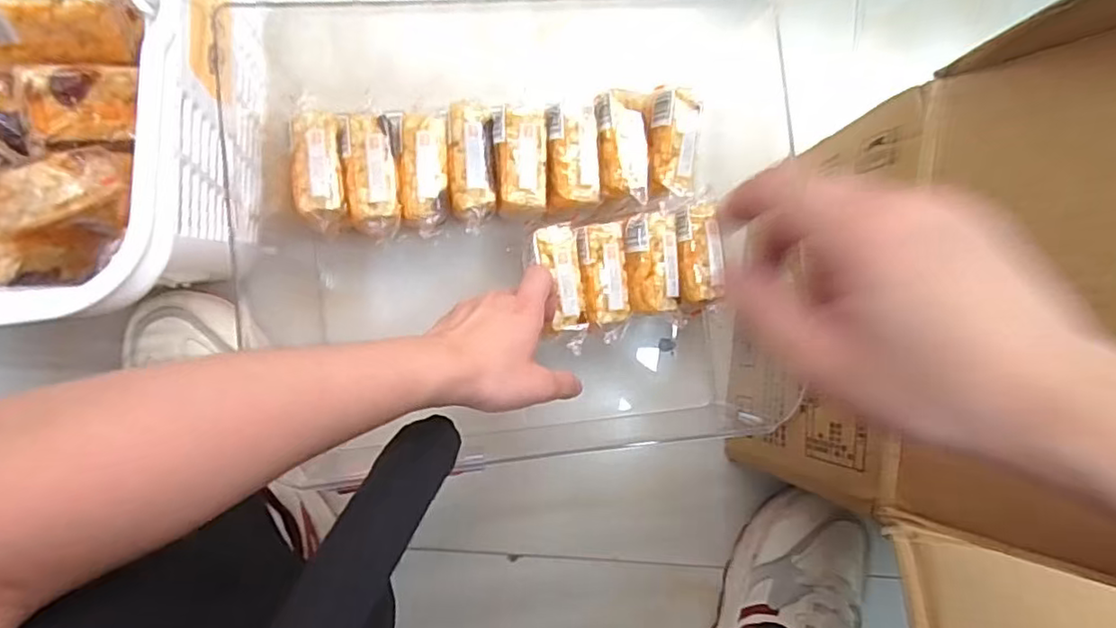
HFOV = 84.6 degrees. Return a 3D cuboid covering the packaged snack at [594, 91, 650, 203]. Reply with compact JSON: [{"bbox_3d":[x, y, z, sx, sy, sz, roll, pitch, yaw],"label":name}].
[{"bbox_3d":[0.050,-0.130,0.479,0.039,0.028,0.086,-3,87,-8],"label":"packaged snack"}]

